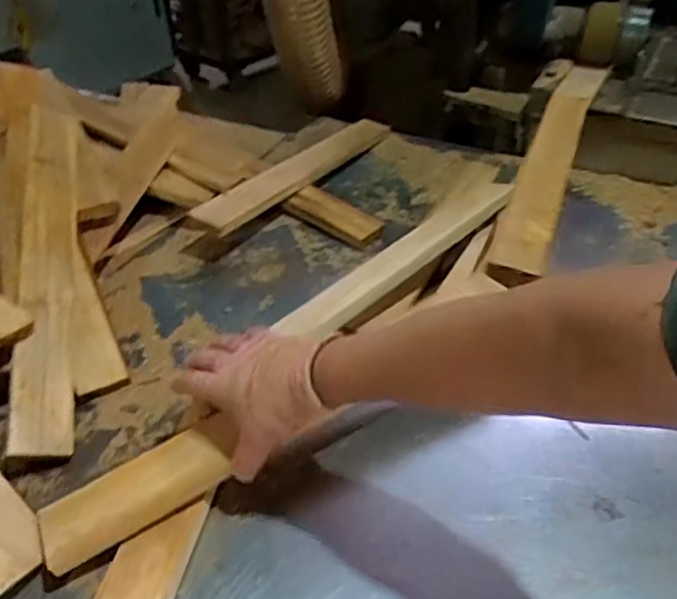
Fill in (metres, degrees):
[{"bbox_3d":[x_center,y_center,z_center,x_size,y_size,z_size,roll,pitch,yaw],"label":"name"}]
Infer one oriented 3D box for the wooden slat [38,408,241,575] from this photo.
[{"bbox_3d":[-0.179,0.173,0.562,0.181,0.018,0.065,-29,56,-16],"label":"wooden slat"}]

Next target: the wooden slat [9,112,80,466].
[{"bbox_3d":[-0.352,-0.049,0.746,0.063,0.032,0.496,12,50,-35],"label":"wooden slat"}]

